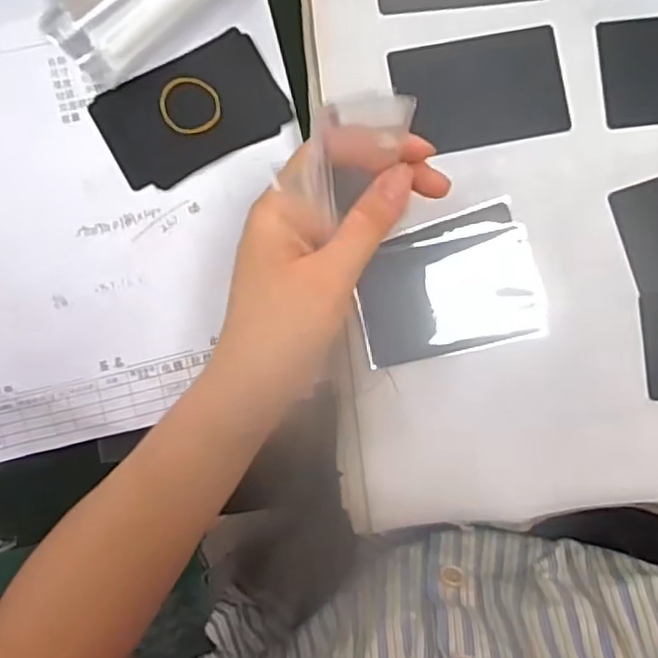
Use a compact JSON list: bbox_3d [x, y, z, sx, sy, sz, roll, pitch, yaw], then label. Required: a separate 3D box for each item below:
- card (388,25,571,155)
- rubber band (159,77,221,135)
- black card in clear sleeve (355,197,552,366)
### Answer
[{"bbox_3d":[0.075,-0.119,0.336,0.083,0.004,0.055,-11,89,-3],"label":"card"},{"bbox_3d":[-0.075,-0.121,0.365,0.030,0.004,0.033,0,90,-3],"label":"rubber band"},{"bbox_3d":[0.058,-0.021,0.335,0.088,0.004,0.068,-12,89,-3],"label":"black card in clear sleeve"}]

